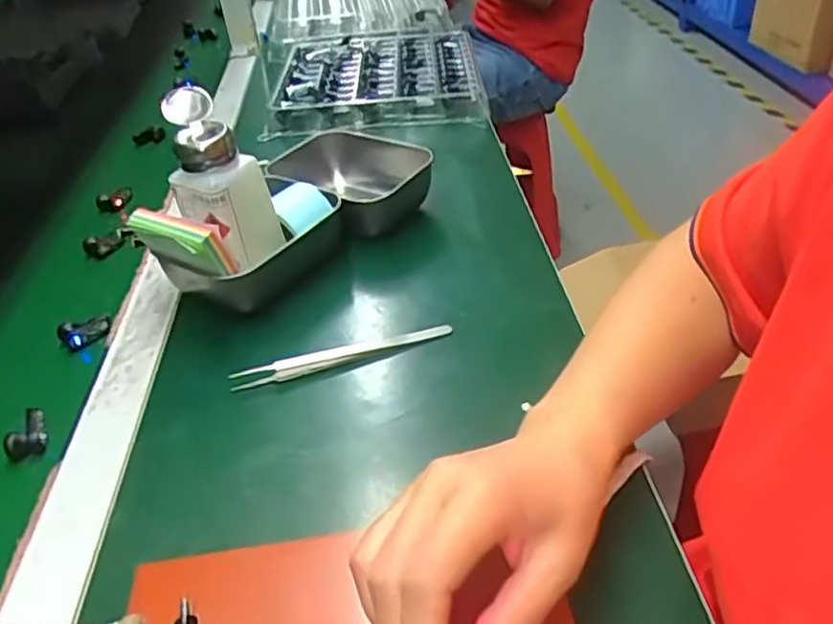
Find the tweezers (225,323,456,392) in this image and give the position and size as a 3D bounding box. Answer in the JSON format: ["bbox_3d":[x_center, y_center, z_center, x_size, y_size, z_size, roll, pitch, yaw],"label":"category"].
[{"bbox_3d":[-0.049,0.028,0.471,0.152,0.015,0.011,-15,39,-13],"label":"tweezers"}]

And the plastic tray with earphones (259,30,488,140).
[{"bbox_3d":[-0.064,-0.312,0.909,0.283,0.046,0.313,-9,37,-4],"label":"plastic tray with earphones"}]

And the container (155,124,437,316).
[{"bbox_3d":[-0.098,-0.078,0.577,0.237,0.060,0.153,-28,44,-28],"label":"container"}]

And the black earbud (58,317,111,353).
[{"bbox_3d":[-0.248,0.014,0.514,0.035,0.015,0.017,-22,41,-22],"label":"black earbud"}]

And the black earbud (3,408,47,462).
[{"bbox_3d":[-0.245,0.076,0.431,0.022,0.016,0.027,-14,39,-13],"label":"black earbud"}]

